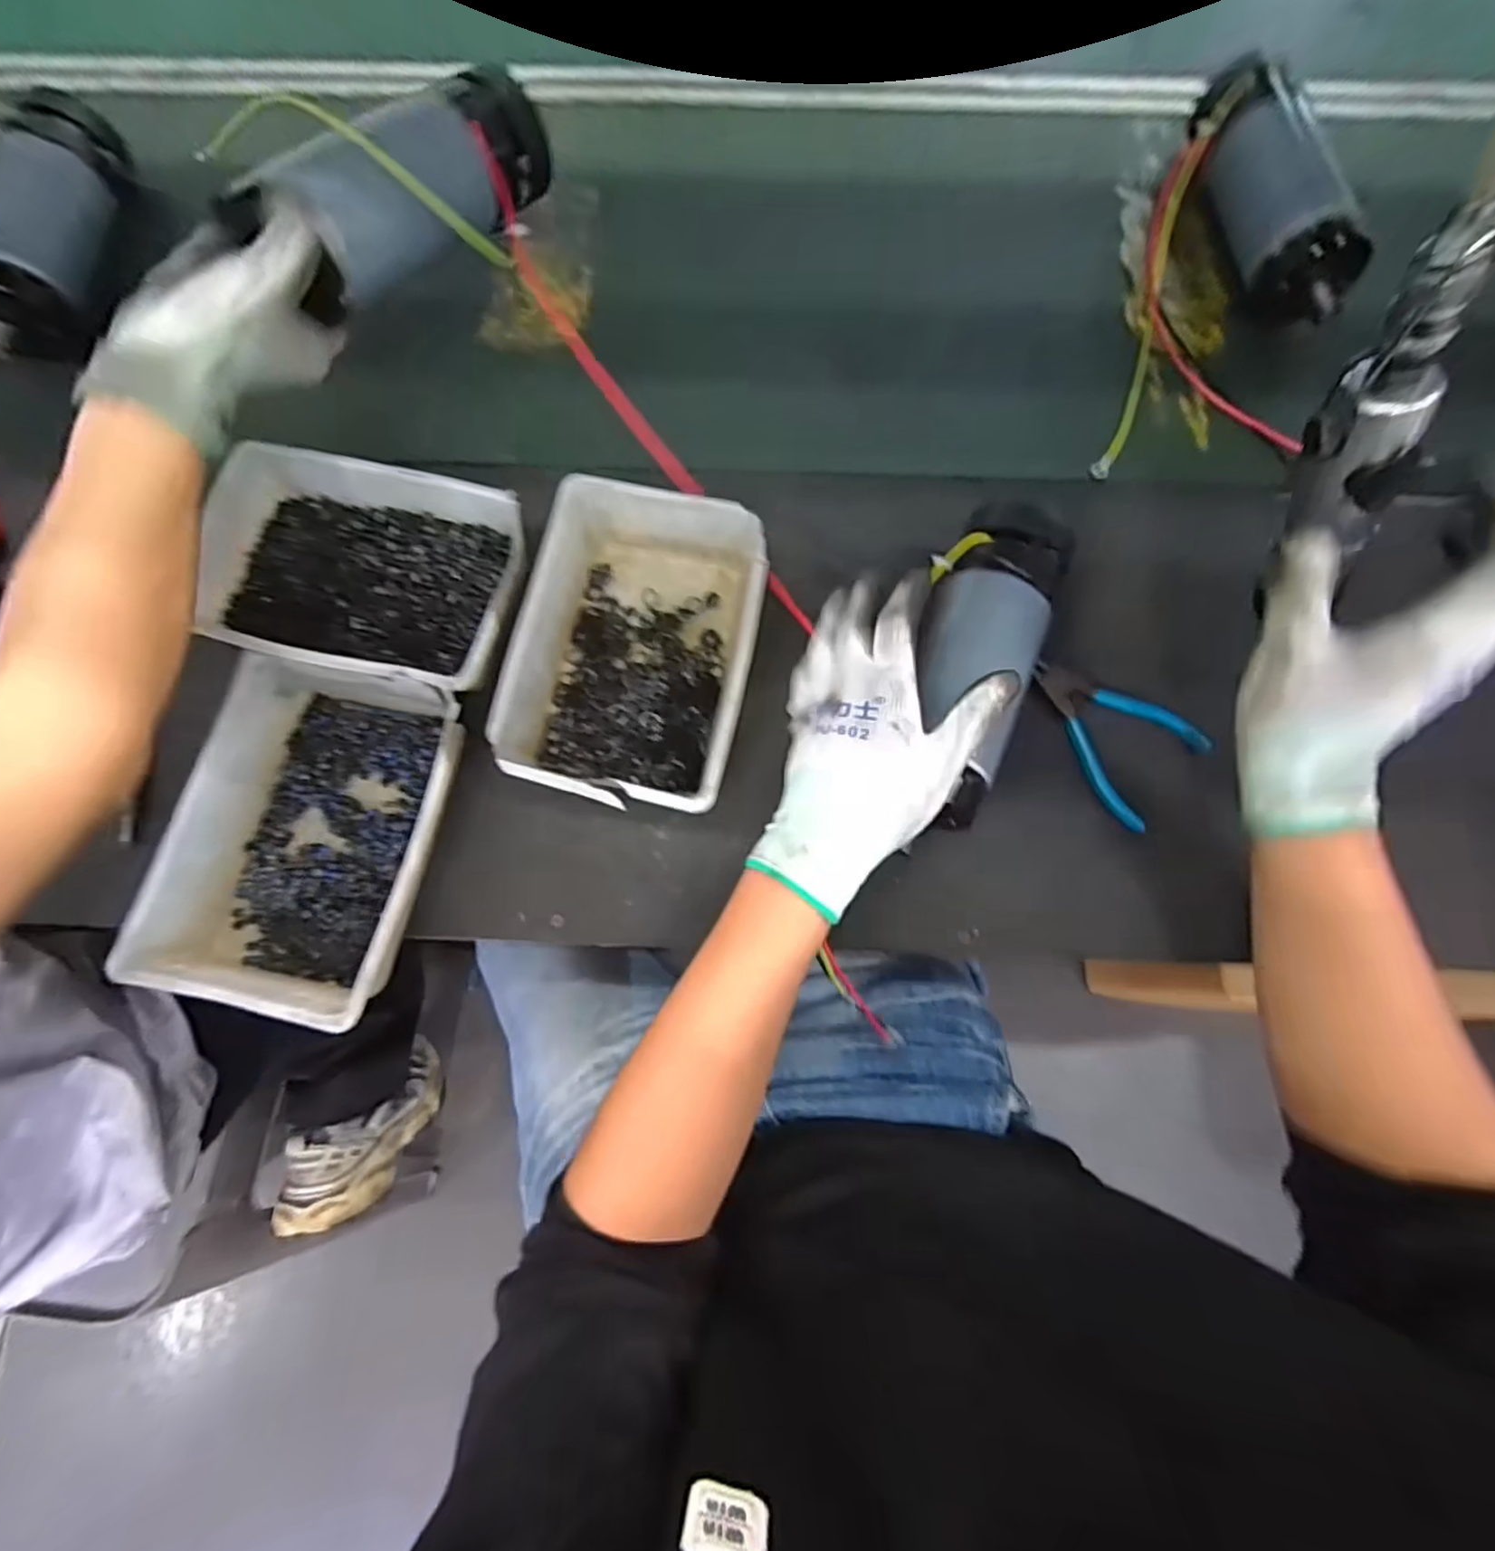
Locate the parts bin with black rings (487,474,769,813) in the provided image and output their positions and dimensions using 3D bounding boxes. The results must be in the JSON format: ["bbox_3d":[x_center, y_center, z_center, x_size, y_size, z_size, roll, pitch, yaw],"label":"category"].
[{"bbox_3d":[-0.069,-0.080,0.441,0.143,0.055,0.203,10,75,4],"label":"parts bin with black rings"}]

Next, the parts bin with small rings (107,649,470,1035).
[{"bbox_3d":[-0.259,0.035,0.411,0.141,0.052,0.195,9,75,3],"label":"parts bin with small rings"}]

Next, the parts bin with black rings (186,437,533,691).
[{"bbox_3d":[-0.255,-0.137,0.457,0.208,0.048,0.152,9,75,3],"label":"parts bin with black rings"}]

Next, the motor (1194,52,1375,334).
[{"bbox_3d":[0.422,-0.479,0.553,0.062,0.072,0.211,-11,75,-2],"label":"motor"}]

